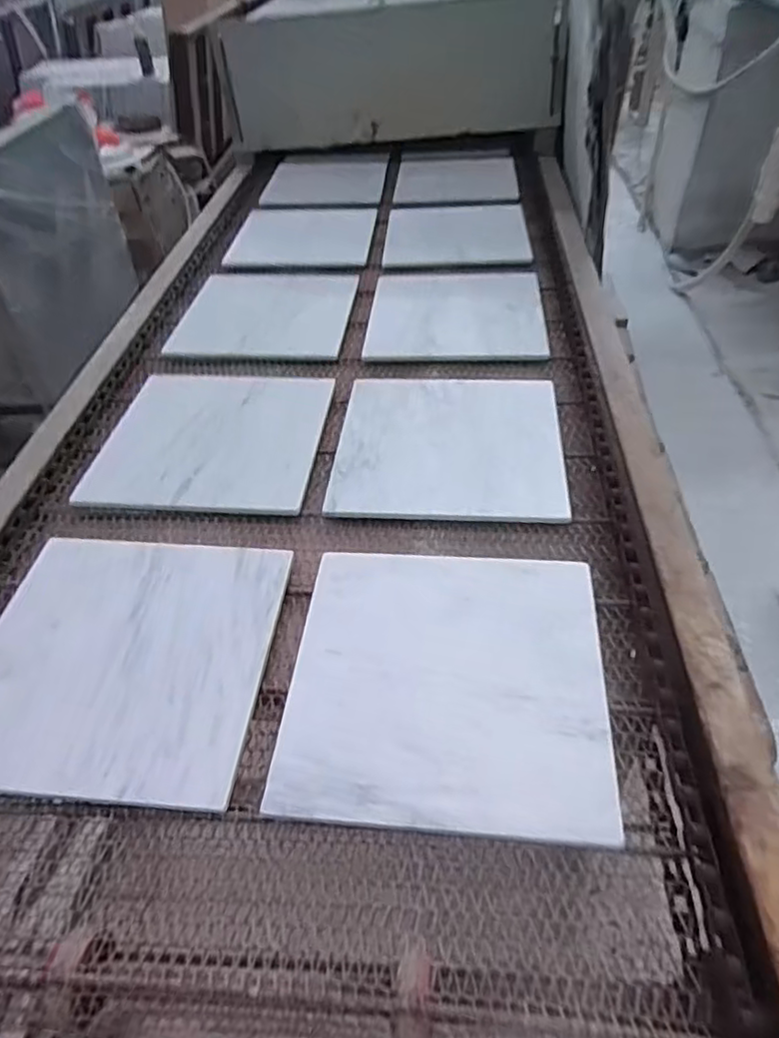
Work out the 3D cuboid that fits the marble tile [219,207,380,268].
[{"bbox_3d":[-0.183,-0.619,1.458,0.290,0.011,0.305,2,46,5],"label":"marble tile"}]

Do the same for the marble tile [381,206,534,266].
[{"bbox_3d":[0.142,-0.612,1.430,0.293,0.016,0.299,0,46,3],"label":"marble tile"}]

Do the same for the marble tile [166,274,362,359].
[{"bbox_3d":[-0.220,-0.372,1.206,0.297,0.005,0.303,2,46,5],"label":"marble tile"}]

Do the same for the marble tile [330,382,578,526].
[{"bbox_3d":[0.080,-0.106,0.906,0.294,0.016,0.287,2,46,5],"label":"marble tile"}]

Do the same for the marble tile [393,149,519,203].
[{"bbox_3d":[0.165,-0.863,1.665,0.285,0.018,0.328,2,46,5],"label":"marble tile"}]

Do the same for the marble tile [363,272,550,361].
[{"bbox_3d":[0.117,-0.365,1.176,0.296,0.010,0.302,2,46,5],"label":"marble tile"}]

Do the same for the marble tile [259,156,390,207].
[{"bbox_3d":[-0.153,-0.859,1.685,0.280,0.008,0.327,2,46,5],"label":"marble tile"}]

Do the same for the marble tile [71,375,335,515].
[{"bbox_3d":[-0.244,-0.117,0.933,0.294,0.012,0.289,2,46,5],"label":"marble tile"}]

